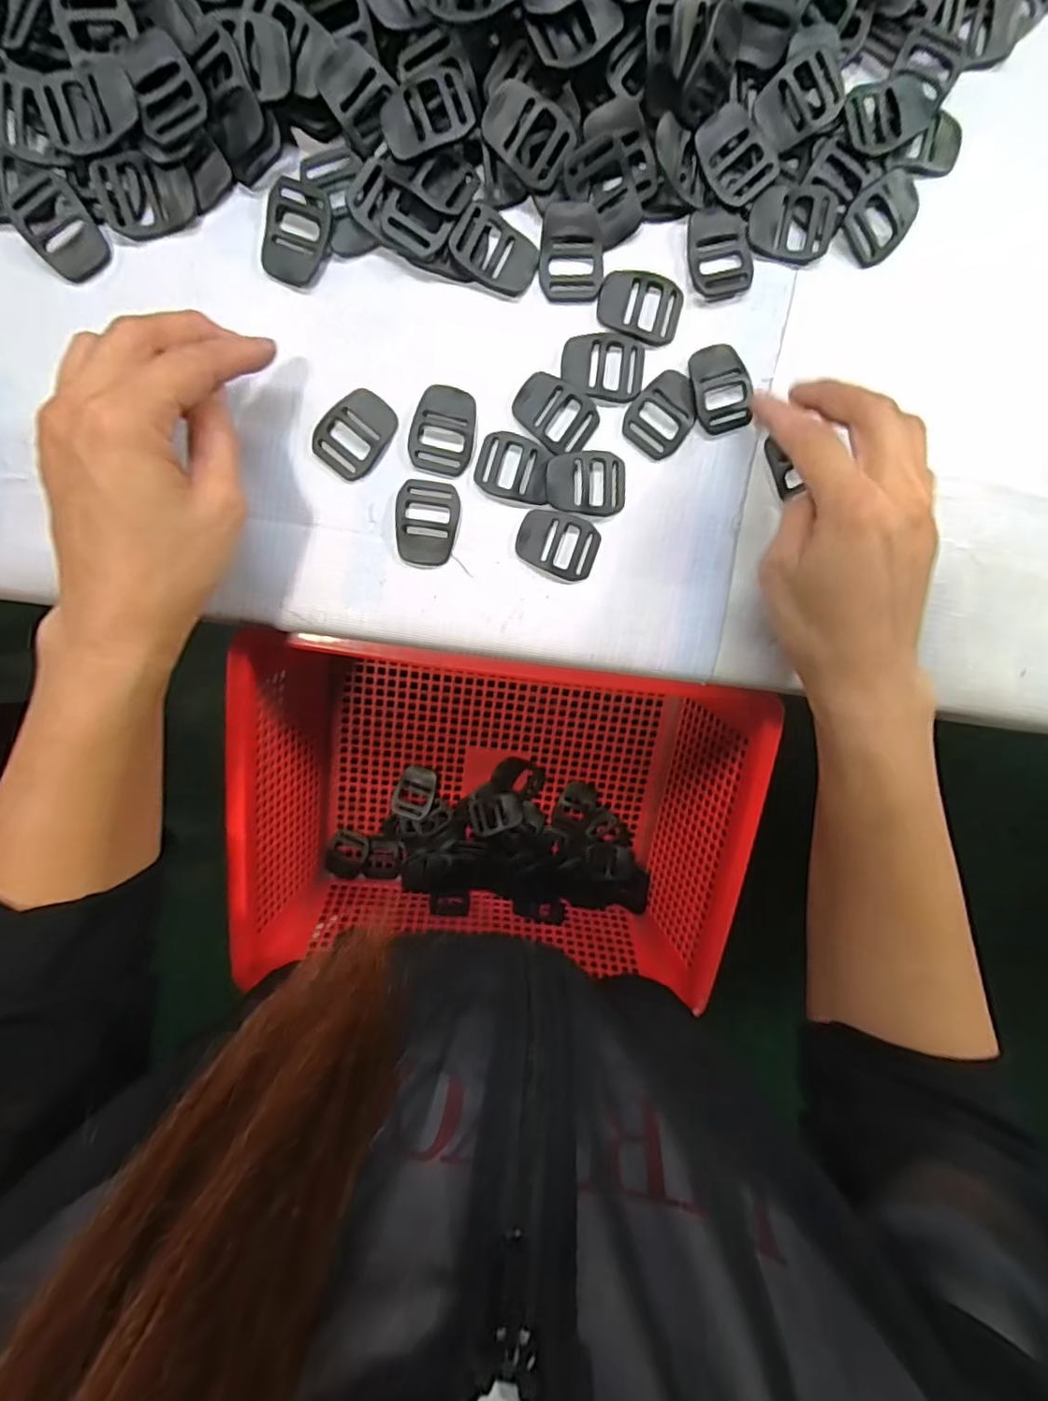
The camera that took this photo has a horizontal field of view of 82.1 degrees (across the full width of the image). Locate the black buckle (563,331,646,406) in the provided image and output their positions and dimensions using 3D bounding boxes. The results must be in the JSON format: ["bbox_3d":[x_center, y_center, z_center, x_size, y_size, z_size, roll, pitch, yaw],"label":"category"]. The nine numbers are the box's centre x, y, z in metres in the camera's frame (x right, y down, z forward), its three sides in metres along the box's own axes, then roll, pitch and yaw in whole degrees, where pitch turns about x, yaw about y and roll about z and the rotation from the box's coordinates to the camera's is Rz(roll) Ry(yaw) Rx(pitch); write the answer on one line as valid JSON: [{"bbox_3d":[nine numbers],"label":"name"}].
[{"bbox_3d":[0.037,-0.157,0.281,0.038,0.004,0.029,7,95,-4],"label":"black buckle"}]

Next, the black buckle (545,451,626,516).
[{"bbox_3d":[0.030,-0.104,0.285,0.038,0.006,0.028,5,95,-4],"label":"black buckle"}]

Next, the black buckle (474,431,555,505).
[{"bbox_3d":[-0.004,-0.110,0.283,0.035,0.004,0.029,11,94,-5],"label":"black buckle"}]

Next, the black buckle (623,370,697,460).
[{"bbox_3d":[0.066,-0.137,0.285,0.028,0.004,0.037,36,92,-6],"label":"black buckle"}]

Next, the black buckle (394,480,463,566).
[{"bbox_3d":[-0.046,-0.084,0.284,0.029,0.004,0.039,8,95,-4],"label":"black buckle"}]

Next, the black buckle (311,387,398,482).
[{"bbox_3d":[-0.078,-0.123,0.278,0.029,0.004,0.039,38,92,-6],"label":"black buckle"}]

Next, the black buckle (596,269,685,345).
[{"bbox_3d":[0.054,-0.184,0.279,0.039,0.004,0.029,8,94,-4],"label":"black buckle"}]

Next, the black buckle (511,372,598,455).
[{"bbox_3d":[0.015,-0.135,0.281,0.038,0.004,0.028,37,92,-6],"label":"black buckle"}]

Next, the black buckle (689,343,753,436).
[{"bbox_3d":[0.094,-0.149,0.286,0.028,0.004,0.039,-11,96,-3],"label":"black buckle"}]

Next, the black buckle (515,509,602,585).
[{"bbox_3d":[0.016,-0.074,0.289,0.039,0.004,0.030,15,94,-5],"label":"black buckle"}]

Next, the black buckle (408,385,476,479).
[{"bbox_3d":[-0.037,-0.126,0.280,0.030,0.004,0.040,16,94,-5],"label":"black buckle"}]

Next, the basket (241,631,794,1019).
[{"bbox_3d":[-0.017,0.078,0.403,0.300,0.120,0.206,6,94,-2],"label":"basket"}]

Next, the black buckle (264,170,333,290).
[{"bbox_3d":[-0.102,-0.208,0.267,0.028,0.008,0.039,16,94,-5],"label":"black buckle"}]

